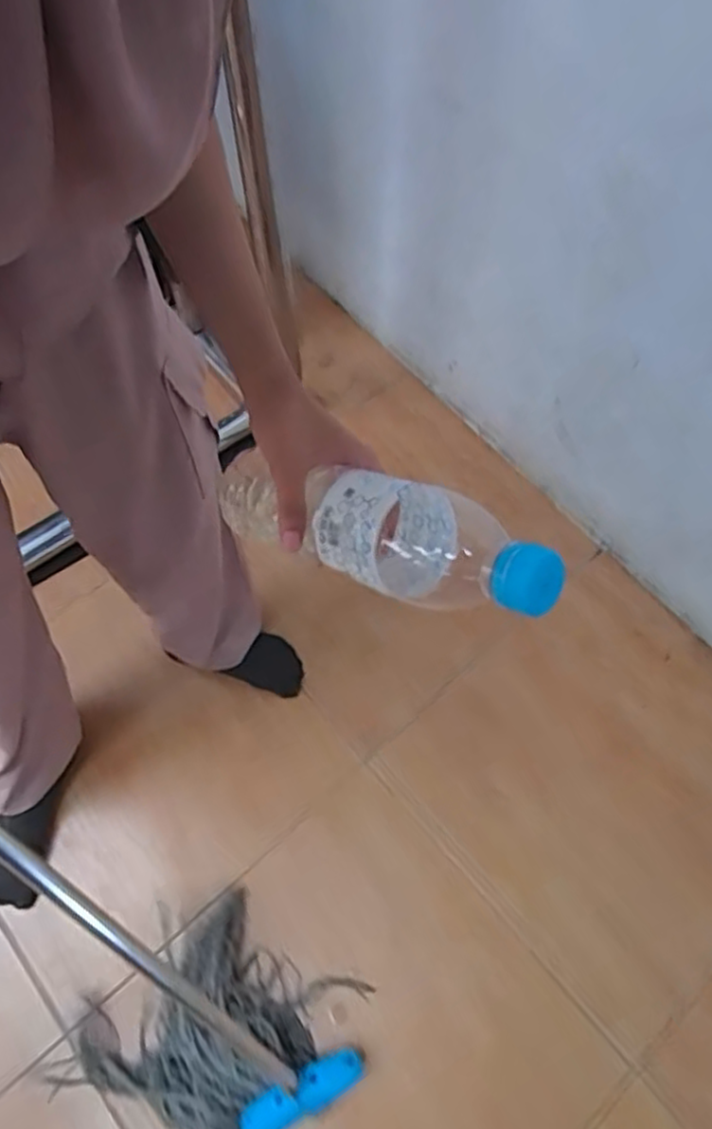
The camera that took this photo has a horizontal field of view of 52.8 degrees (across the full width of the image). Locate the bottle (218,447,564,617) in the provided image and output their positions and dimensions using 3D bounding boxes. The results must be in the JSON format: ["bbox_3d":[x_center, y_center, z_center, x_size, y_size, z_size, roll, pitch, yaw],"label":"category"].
[{"bbox_3d":[0.012,-0.019,0.395,0.218,0.057,0.068,20,60,33],"label":"bottle"}]

